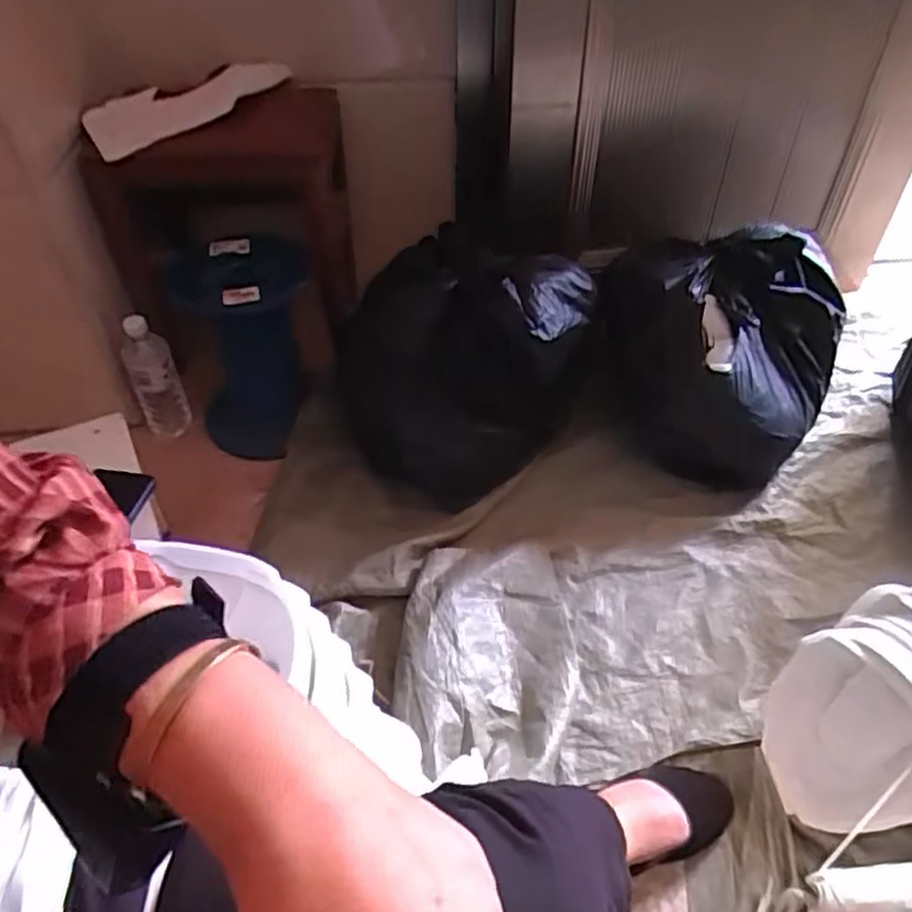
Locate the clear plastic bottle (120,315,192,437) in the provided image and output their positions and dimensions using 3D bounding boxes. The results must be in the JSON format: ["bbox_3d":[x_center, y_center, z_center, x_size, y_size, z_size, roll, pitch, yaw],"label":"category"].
[{"bbox_3d":[-0.451,-0.113,1.072,0.069,0.207,0.057,-21,49,-18],"label":"clear plastic bottle"}]

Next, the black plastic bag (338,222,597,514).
[{"bbox_3d":[0.026,-0.134,1.016,0.362,0.285,0.219,-18,49,-14],"label":"black plastic bag"}]

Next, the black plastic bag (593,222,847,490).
[{"bbox_3d":[0.386,-0.151,1.080,0.351,0.273,0.294,15,48,15],"label":"black plastic bag"}]

